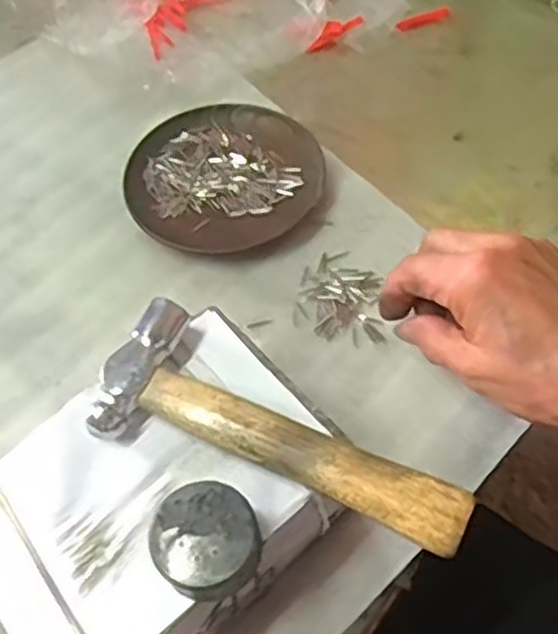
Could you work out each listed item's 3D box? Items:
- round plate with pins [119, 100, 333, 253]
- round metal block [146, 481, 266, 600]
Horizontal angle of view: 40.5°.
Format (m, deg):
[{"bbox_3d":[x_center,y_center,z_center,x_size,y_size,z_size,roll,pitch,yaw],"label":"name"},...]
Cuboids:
[{"bbox_3d":[-0.032,-0.082,0.447,0.115,0.015,0.105,-2,56,4],"label":"round plate with pins"},{"bbox_3d":[-0.025,0.081,0.270,0.036,0.020,0.039,-2,56,4],"label":"round metal block"}]

